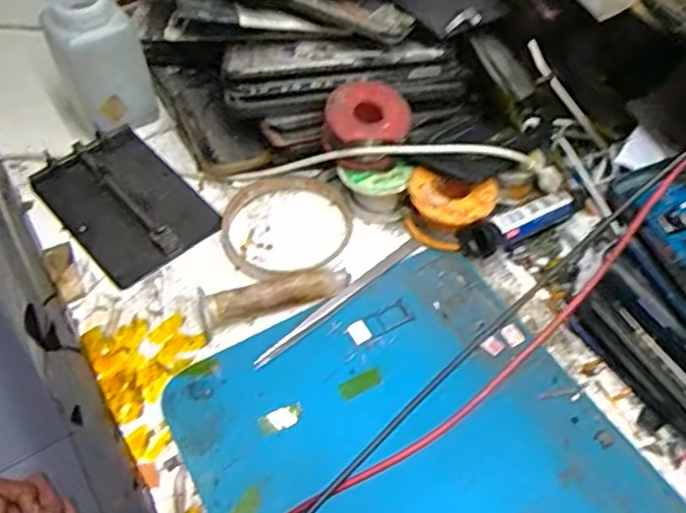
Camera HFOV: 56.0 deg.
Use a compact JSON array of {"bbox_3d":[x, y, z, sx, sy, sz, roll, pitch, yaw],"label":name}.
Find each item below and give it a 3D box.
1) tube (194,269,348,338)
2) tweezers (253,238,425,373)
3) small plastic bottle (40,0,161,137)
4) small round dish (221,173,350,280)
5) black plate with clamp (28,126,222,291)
[{"bbox_3d":[-0.039,0.023,0.376,0.088,0.019,0.016,-14,54,-10],"label":"tube"},{"bbox_3d":[0.000,0.026,0.382,0.128,0.004,0.009,-37,61,-25],"label":"tweezers"},{"bbox_3d":[-0.168,-0.133,0.446,0.057,0.085,0.050,-21,55,-15],"label":"small plastic bottle"},{"bbox_3d":[-0.036,-0.019,0.415,0.080,0.012,0.080,-17,54,-12],"label":"small round dish"},{"bbox_3d":[-0.144,-0.038,0.426,0.079,0.015,0.118,-36,60,-24],"label":"black plate with clamp"}]

